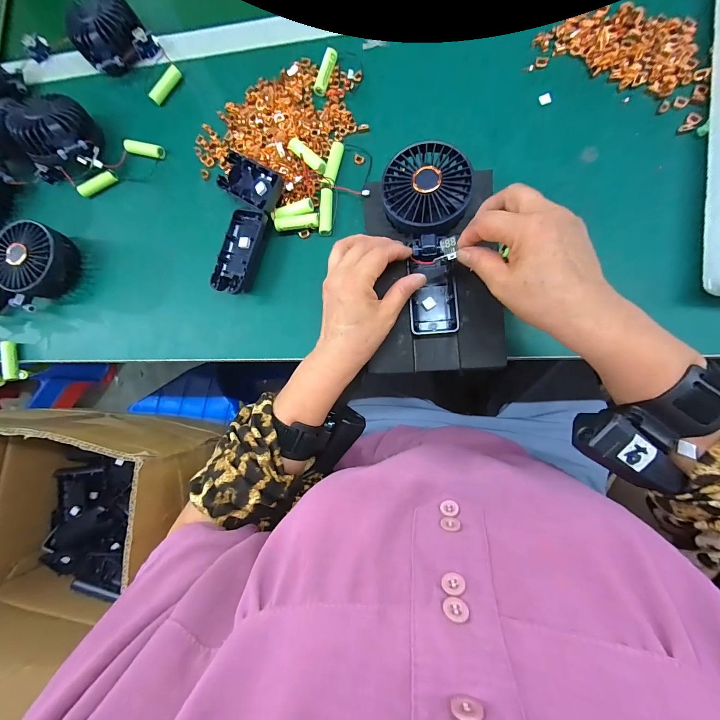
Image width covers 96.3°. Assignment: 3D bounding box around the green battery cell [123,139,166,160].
[{"bbox_3d":[-0.273,-0.266,0.409,0.054,0.011,0.015,14,86,9],"label":"green battery cell"}]

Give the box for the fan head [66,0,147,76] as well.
[{"bbox_3d":[-0.322,-0.418,0.411,0.085,0.043,0.087,-40,80,2],"label":"fan head"}]

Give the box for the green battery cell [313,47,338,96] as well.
[{"bbox_3d":[-0.041,-0.340,0.380,0.015,0.012,0.050,24,87,9],"label":"green battery cell"}]

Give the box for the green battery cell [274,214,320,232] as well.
[{"bbox_3d":[-0.070,-0.153,0.364,0.049,0.013,0.015,-5,83,7],"label":"green battery cell"}]

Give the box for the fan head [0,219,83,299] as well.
[{"bbox_3d":[-0.390,-0.119,0.393,0.082,0.046,0.085,20,87,9],"label":"fan head"}]

